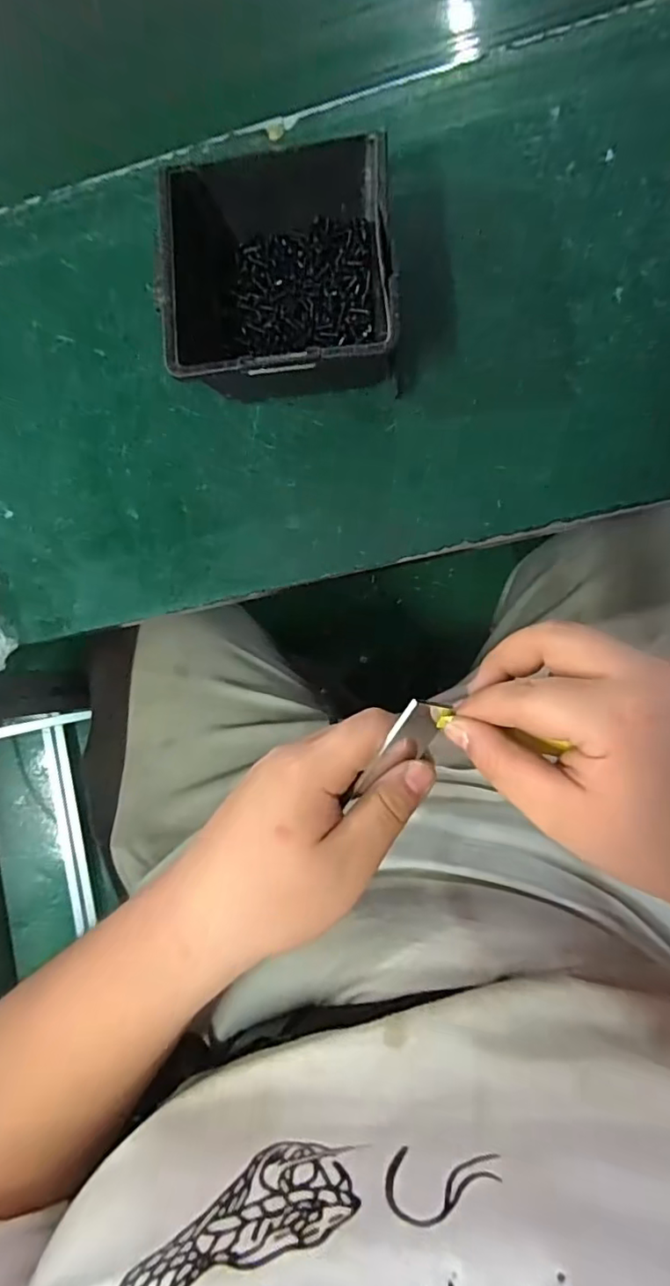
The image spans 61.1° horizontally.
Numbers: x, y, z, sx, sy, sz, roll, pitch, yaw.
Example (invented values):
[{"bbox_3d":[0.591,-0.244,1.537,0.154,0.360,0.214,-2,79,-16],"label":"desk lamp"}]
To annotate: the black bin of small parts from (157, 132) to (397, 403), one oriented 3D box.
[{"bbox_3d":[-0.029,-0.198,0.311,0.117,0.065,0.129,-4,86,7],"label":"black bin of small parts"}]

